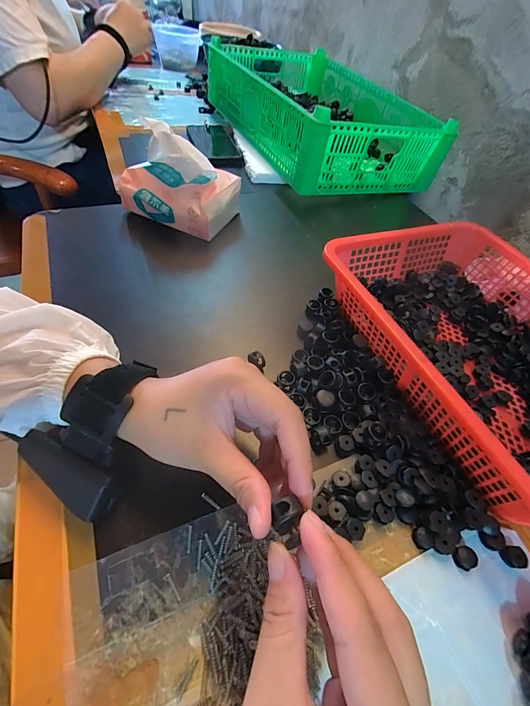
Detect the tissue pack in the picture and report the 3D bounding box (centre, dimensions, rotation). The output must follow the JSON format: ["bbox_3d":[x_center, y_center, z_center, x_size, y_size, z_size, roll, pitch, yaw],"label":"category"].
[{"bbox_3d":[-0.114,-0.231,0.419,0.140,0.104,0.091,19,51,7],"label":"tissue pack"}]

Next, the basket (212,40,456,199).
[{"bbox_3d":[0.098,-0.499,0.654,0.294,0.109,0.489,-16,56,-20],"label":"basket"}]

